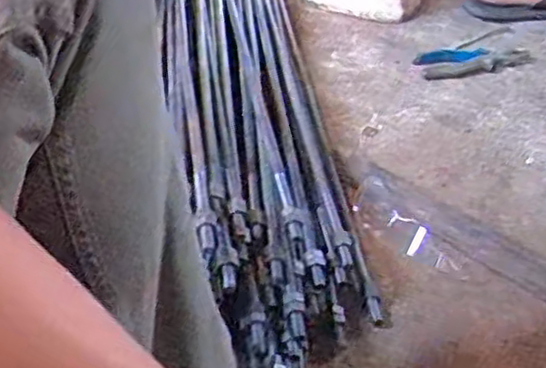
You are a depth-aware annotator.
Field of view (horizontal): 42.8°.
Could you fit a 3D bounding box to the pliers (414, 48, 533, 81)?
[{"bbox_3d":[0.308,-0.191,1.071,0.177,0.011,0.073,-10,41,-10],"label":"pliers"}]

